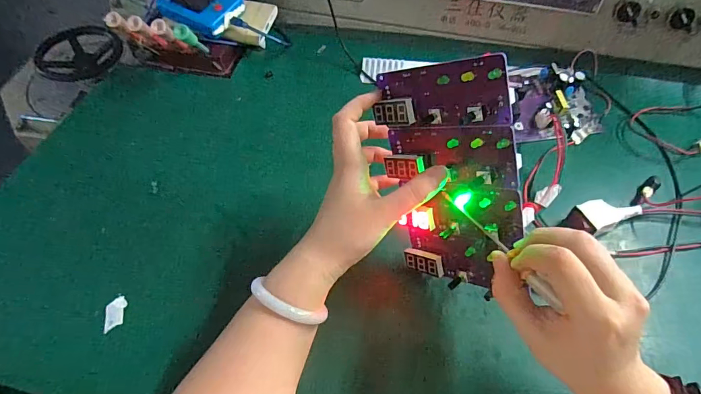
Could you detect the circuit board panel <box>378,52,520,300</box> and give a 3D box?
[{"bbox_3d":[0.080,-0.011,0.332,0.110,0.183,0.024,7,28,44],"label":"circuit board panel"}]

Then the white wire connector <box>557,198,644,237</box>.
[{"bbox_3d":[0.260,0.017,0.424,0.076,0.020,0.032,-20,57,-14],"label":"white wire connector"}]

